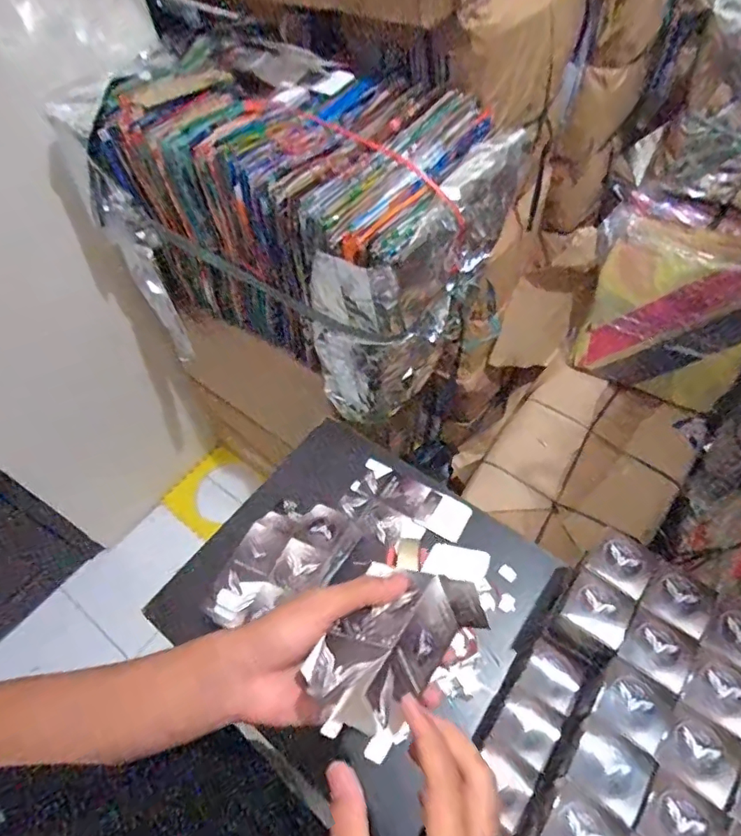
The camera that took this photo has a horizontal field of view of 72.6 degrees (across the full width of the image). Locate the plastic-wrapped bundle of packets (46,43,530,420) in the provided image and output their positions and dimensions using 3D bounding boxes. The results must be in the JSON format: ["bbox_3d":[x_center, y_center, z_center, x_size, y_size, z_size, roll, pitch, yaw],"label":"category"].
[{"bbox_3d":[-0.137,-0.337,0.880,0.669,0.386,0.343,23,59,18],"label":"plastic-wrapped bundle of packets"}]

